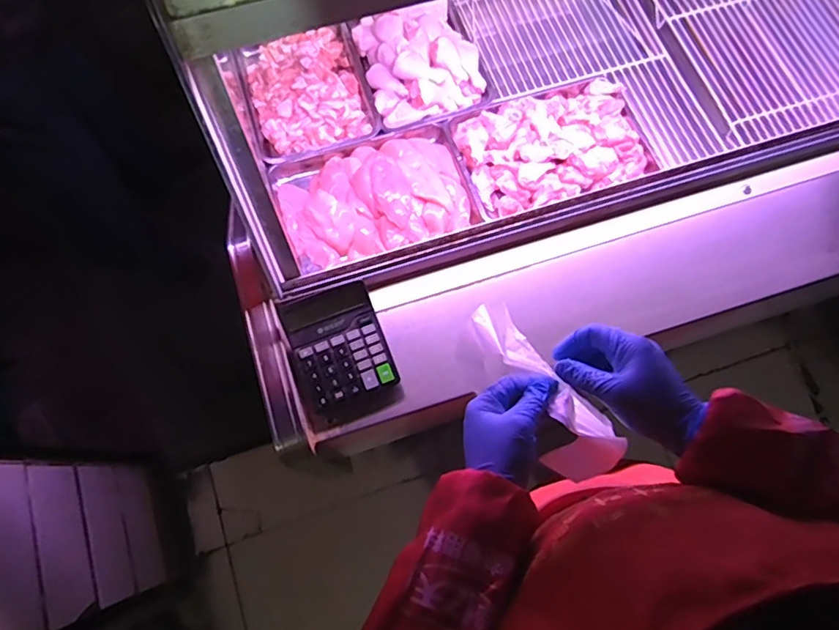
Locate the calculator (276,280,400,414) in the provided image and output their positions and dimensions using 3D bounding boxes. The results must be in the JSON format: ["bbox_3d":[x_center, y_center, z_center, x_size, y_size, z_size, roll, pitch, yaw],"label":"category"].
[{"bbox_3d":[-0.105,0.036,0.710,0.116,0.027,0.154,-22,75,-7],"label":"calculator"}]

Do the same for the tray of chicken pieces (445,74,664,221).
[{"bbox_3d":[0.269,-0.343,1.110,0.381,0.105,0.258,-18,75,-6],"label":"tray of chicken pieces"}]

